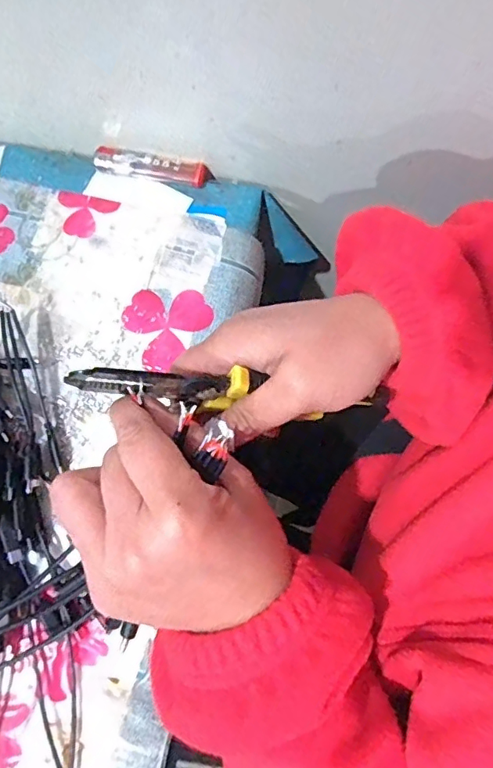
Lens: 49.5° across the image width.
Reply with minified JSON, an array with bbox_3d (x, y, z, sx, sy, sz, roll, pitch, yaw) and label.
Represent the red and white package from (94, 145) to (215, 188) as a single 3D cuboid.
[{"bbox_3d":[-0.072,-0.167,0.410,0.086,0.013,0.019,8,76,1],"label":"red and white package"}]

